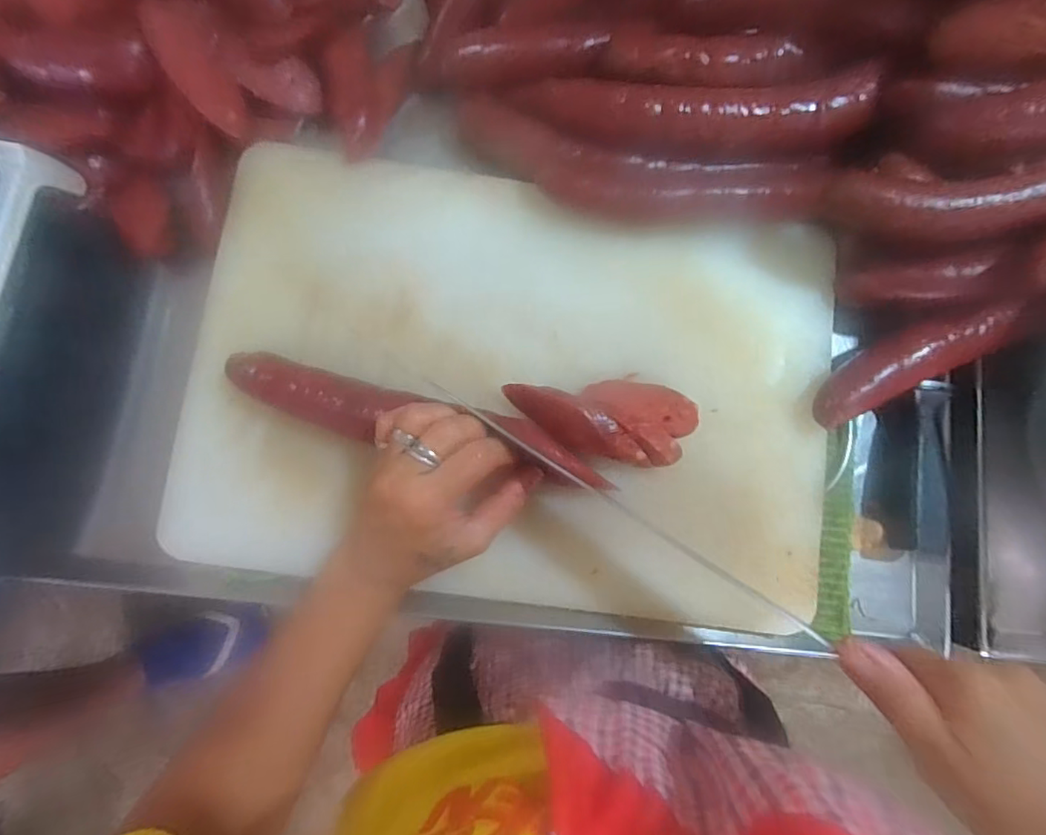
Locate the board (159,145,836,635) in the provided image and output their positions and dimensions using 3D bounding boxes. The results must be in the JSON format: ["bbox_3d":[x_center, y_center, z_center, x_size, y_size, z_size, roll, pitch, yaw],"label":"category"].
[{"bbox_3d":[-0.004,-0.024,0.381,0.437,0.022,0.288,8,83,-3],"label":"board"}]

